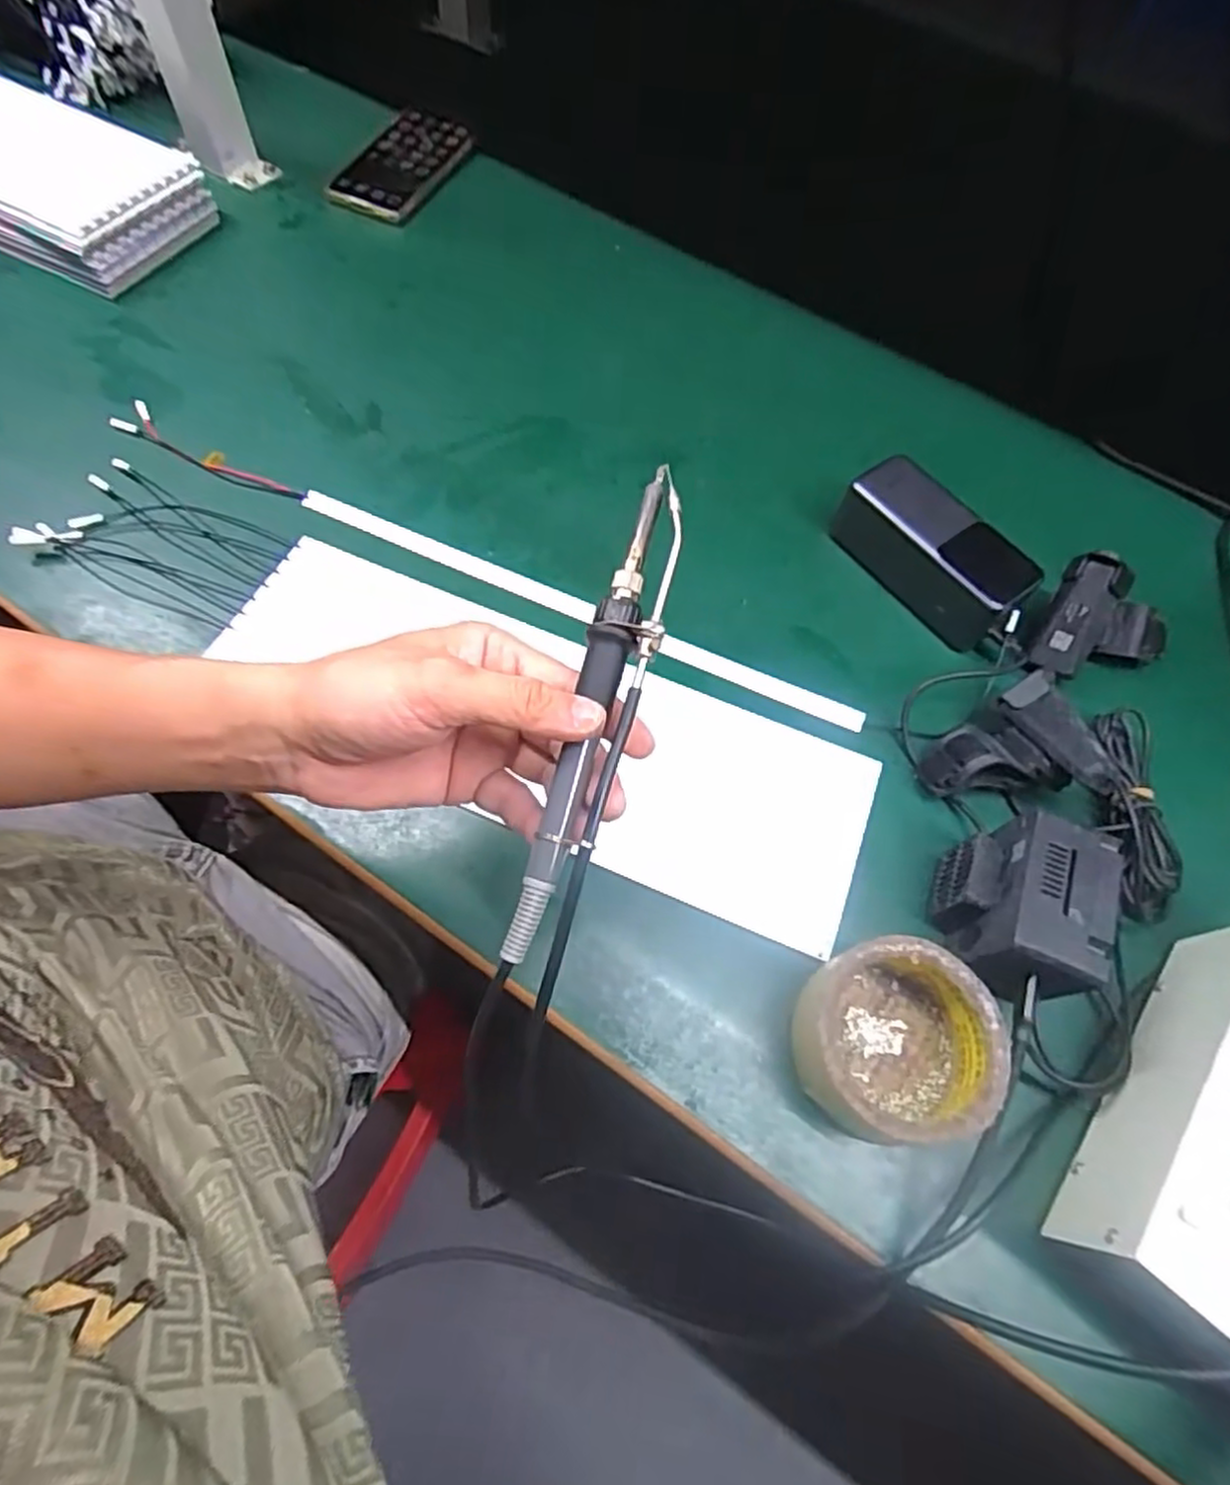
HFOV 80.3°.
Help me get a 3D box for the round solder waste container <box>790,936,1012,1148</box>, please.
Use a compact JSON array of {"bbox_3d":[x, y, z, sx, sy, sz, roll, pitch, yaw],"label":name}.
[{"bbox_3d":[0.134,0.146,0.357,0.091,0.047,0.085,2,65,-3],"label":"round solder waste container"}]

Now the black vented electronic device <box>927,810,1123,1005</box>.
[{"bbox_3d":[0.205,0.087,0.374,0.063,0.070,0.084,23,65,7],"label":"black vented electronic device"}]

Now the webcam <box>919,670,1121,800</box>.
[{"bbox_3d":[0.237,0.010,0.428,0.093,0.049,0.078,-30,70,-17],"label":"webcam"}]

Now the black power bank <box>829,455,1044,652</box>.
[{"bbox_3d":[0.216,-0.128,0.496,0.055,0.055,0.138,-34,72,-18],"label":"black power bank"}]

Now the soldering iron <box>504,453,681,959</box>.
[{"bbox_3d":[-0.003,-0.017,0.292,0.026,0.018,0.207,15,80,5],"label":"soldering iron"}]

